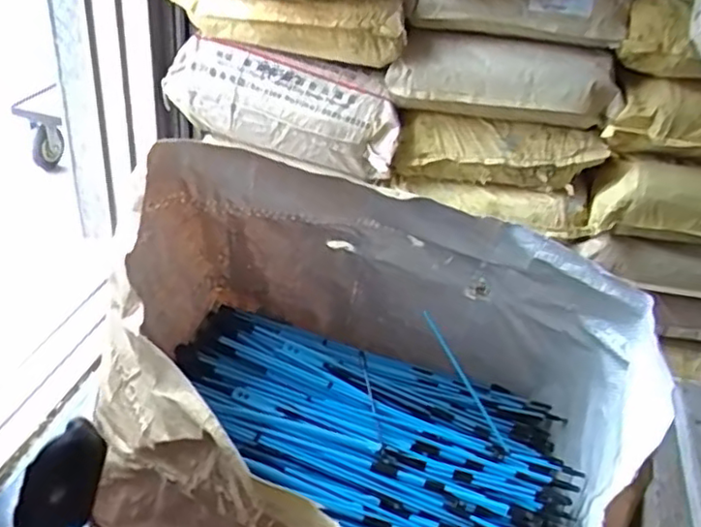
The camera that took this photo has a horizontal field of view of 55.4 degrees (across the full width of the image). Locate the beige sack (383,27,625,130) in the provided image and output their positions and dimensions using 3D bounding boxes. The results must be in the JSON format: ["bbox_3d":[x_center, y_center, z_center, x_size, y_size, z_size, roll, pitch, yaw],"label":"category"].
[{"bbox_3d":[0.295,-0.363,1.292,0.428,0.139,0.188,11,35,6],"label":"beige sack"}]

